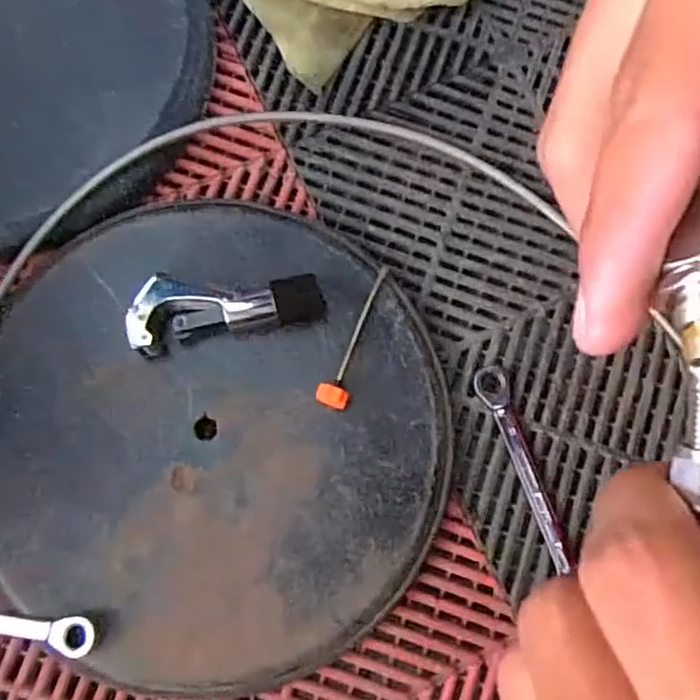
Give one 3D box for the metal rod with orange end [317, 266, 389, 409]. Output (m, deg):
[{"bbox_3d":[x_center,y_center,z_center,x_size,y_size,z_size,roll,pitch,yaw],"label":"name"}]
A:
[{"bbox_3d":[0.003,-0.014,0.435,0.021,0.019,0.108,17,79,2],"label":"metal rod with orange end"}]

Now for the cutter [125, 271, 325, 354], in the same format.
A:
[{"bbox_3d":[-0.083,-0.031,0.433,0.125,0.028,0.047,-9,79,-3],"label":"cutter"}]

